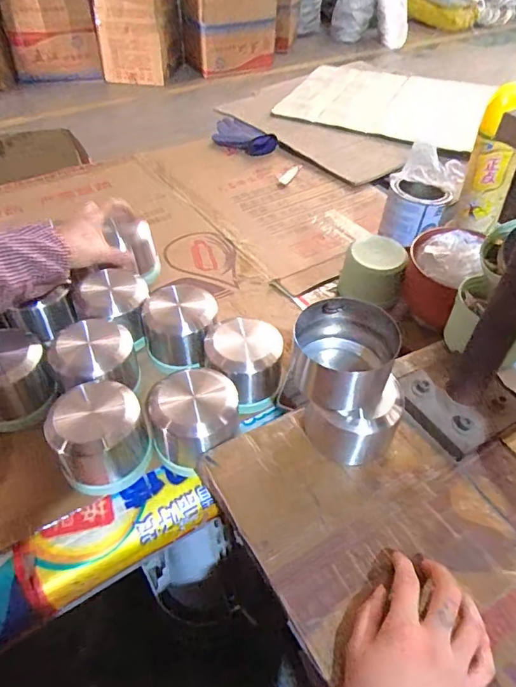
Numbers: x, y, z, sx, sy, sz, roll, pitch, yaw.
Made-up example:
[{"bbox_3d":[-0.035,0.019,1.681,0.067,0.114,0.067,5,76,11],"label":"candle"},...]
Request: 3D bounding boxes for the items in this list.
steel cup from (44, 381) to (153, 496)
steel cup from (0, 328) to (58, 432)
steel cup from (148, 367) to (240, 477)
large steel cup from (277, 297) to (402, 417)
[{"bbox_3d":[-0.179,0.102,0.541,0.100,0.097,0.095,0,47,0],"label":"steel cup"},{"bbox_3d":[-0.302,0.041,0.577,0.092,0.087,0.090,0,47,0],"label":"steel cup"},{"bbox_3d":[-0.074,0.088,0.568,0.103,0.096,0.099,0,47,0],"label":"steel cup"},{"bbox_3d":[0.089,0.013,0.516,0.096,0.077,0.110,12,47,9],"label":"large steel cup"}]

